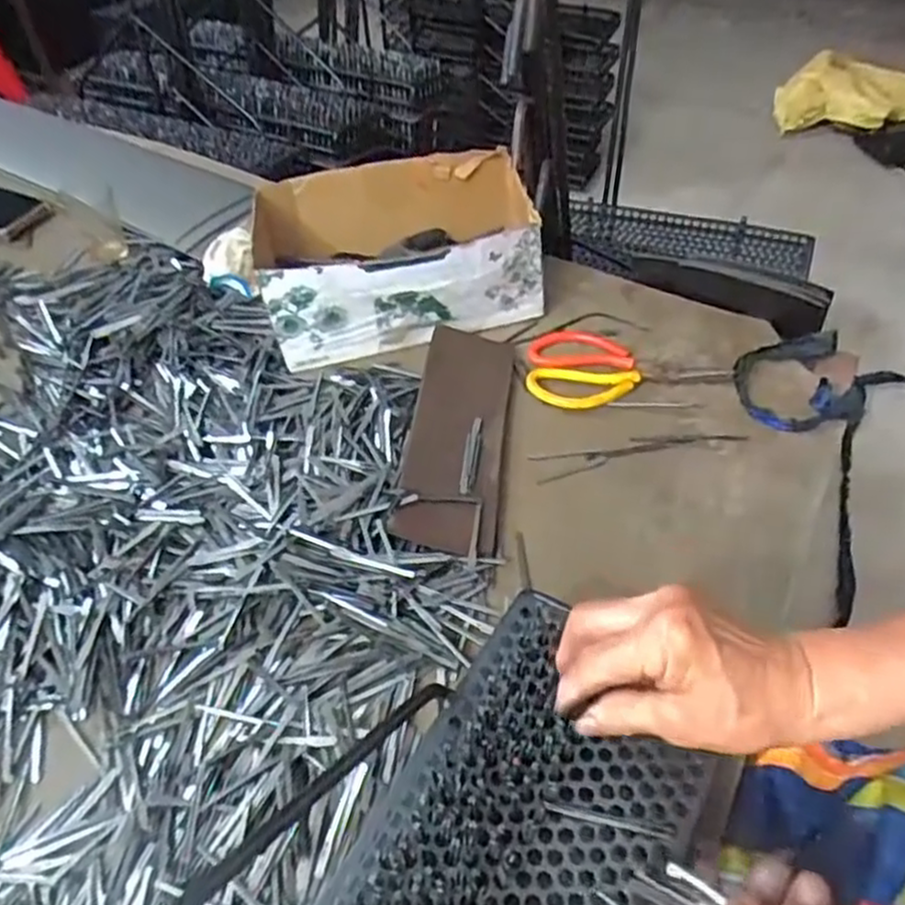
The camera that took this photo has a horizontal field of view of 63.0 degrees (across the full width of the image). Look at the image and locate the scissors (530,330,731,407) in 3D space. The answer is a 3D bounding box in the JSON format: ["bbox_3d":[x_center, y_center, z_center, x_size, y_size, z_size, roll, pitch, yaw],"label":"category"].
[{"bbox_3d":[0.171,-0.084,0.733,0.189,0.008,0.103,3,45,6],"label":"scissors"}]

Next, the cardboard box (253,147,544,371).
[{"bbox_3d":[-0.059,-0.218,0.800,0.296,0.112,0.210,-9,45,-6],"label":"cardboard box"}]

